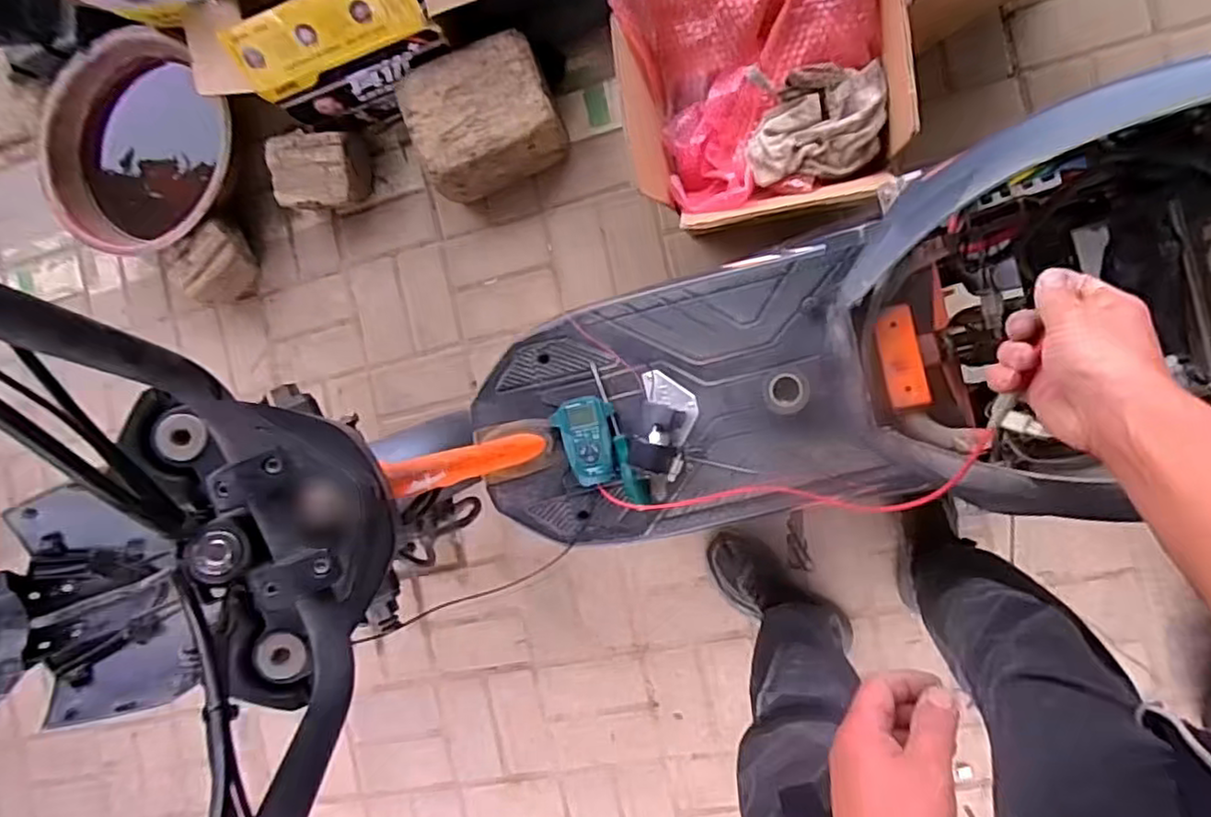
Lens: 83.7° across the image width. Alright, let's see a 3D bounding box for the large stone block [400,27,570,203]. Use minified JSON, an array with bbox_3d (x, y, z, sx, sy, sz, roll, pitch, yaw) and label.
[{"bbox_3d":[-0.192,-0.470,1.098,0.218,0.119,0.203,-22,87,10],"label":"large stone block"}]

